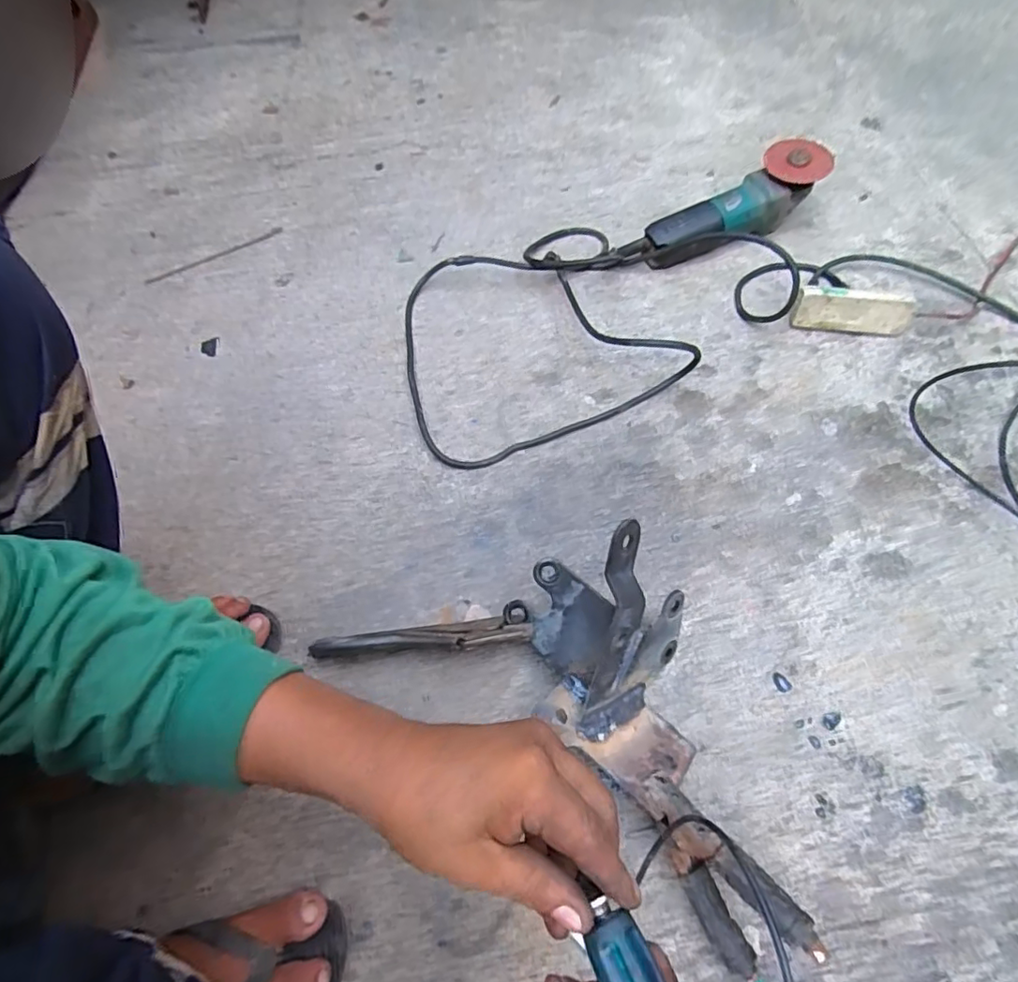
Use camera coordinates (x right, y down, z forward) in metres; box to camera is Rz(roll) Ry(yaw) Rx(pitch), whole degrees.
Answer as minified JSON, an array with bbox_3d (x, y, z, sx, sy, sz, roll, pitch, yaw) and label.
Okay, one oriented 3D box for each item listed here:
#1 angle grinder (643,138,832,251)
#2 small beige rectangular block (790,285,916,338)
[{"bbox_3d":[0.318,-0.398,0.811,0.262,0.096,0.077,-24,63,-12],"label":"angle grinder"},{"bbox_3d":[0.439,-0.227,0.730,0.150,0.052,0.022,7,60,5],"label":"small beige rectangular block"}]

